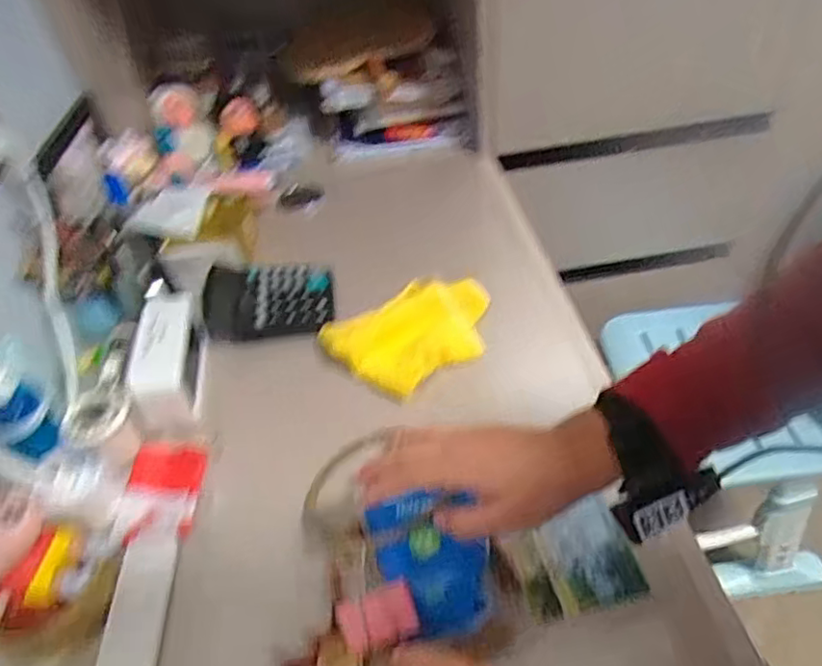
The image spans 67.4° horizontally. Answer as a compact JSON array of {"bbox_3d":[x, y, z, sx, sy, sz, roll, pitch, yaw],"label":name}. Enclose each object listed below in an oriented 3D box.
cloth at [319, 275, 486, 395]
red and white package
[{"bbox_3d":[0.004,-0.002,0.650,0.173,0.020,0.111,-26,62,-14],"label":"cloth"},{"bbox_3d":[-0.215,0.134,0.537,0.059,0.022,0.096,-8,42,-1],"label":"red and white package"}]

